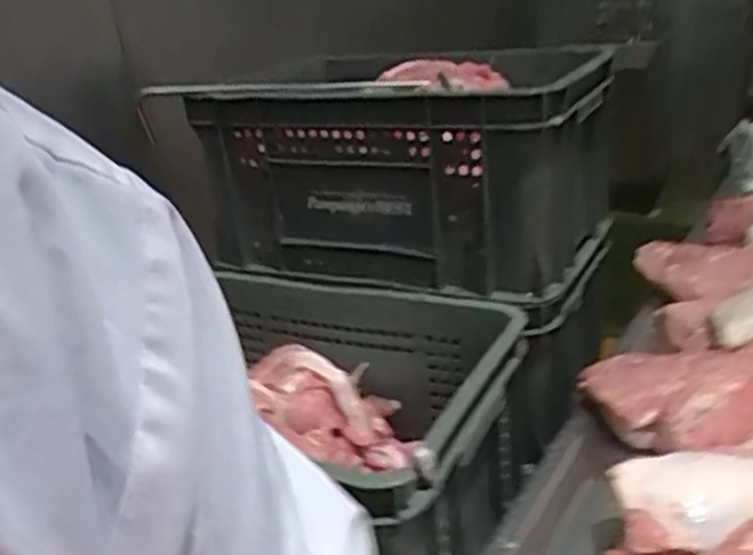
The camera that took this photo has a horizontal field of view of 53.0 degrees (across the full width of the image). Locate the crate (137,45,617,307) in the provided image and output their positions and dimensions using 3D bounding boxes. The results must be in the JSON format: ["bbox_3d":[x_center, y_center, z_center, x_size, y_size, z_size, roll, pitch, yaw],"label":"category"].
[{"bbox_3d":[0.040,-0.159,1.046,0.515,0.240,0.347,4,24,23],"label":"crate"}]

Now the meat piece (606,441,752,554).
[{"bbox_3d":[0.356,0.184,0.722,0.301,0.044,0.111,-14,24,-20],"label":"meat piece"}]

